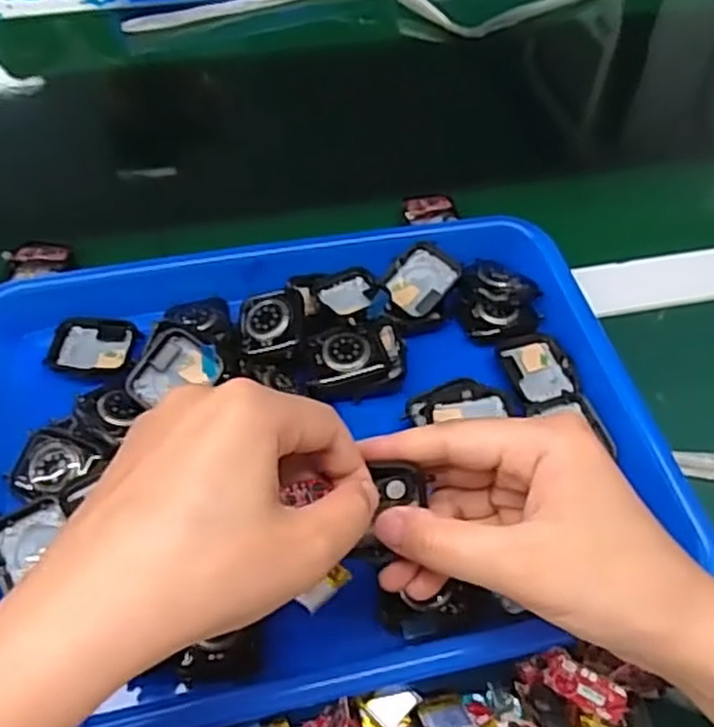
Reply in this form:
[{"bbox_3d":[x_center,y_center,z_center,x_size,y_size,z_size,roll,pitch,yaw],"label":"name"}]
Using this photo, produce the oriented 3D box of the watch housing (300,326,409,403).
[{"bbox_3d":[-0.002,-0.003,0.383,0.052,0.011,0.034,-11,53,-8],"label":"watch housing"}]

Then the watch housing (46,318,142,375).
[{"bbox_3d":[-0.139,-0.011,0.397,0.044,0.011,0.035,0,52,0],"label":"watch housing"}]

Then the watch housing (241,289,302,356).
[{"bbox_3d":[-0.045,-0.021,0.390,0.035,0.010,0.038,-15,63,11],"label":"watch housing"}]

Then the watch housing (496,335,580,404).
[{"bbox_3d":[0.096,0.003,0.390,0.033,0.006,0.043,-15,54,-12],"label":"watch housing"}]

